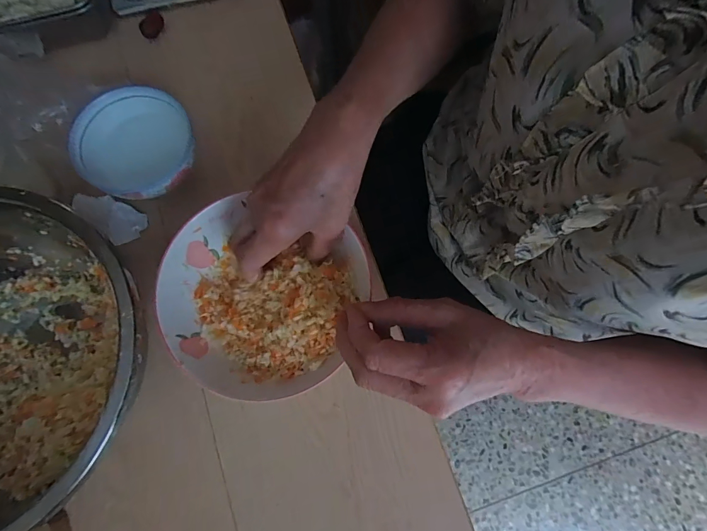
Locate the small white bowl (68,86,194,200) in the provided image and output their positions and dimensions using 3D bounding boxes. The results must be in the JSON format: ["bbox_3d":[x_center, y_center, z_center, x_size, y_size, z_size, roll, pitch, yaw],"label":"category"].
[{"bbox_3d":[-0.212,-0.114,0.370,0.104,0.046,0.108,0,78,0],"label":"small white bowl"}]

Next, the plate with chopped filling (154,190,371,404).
[{"bbox_3d":[-0.082,0.030,0.327,0.164,0.042,0.158,22,78,4],"label":"plate with chopped filling"}]

